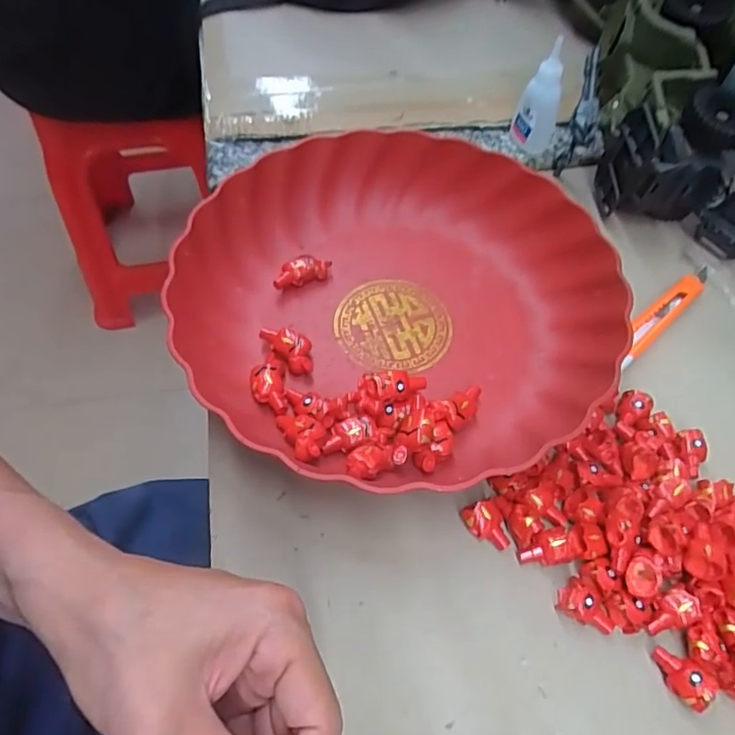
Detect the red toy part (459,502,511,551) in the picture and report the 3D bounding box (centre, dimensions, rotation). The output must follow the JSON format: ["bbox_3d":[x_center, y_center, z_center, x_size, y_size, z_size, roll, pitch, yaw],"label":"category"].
[{"bbox_3d":[0.058,0.078,0.276,0.019,0.014,0.021,-11,59,-8],"label":"red toy part"}]

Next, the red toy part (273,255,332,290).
[{"bbox_3d":[-0.042,-0.060,0.358,0.038,0.018,0.012,-23,61,-15],"label":"red toy part"}]

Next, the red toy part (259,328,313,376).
[{"bbox_3d":[-0.044,-0.012,0.327,0.036,0.015,0.017,40,65,21],"label":"red toy part"}]

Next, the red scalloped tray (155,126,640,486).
[{"bbox_3d":[0.017,-0.041,0.327,0.242,0.046,0.230,-26,62,-17],"label":"red scalloped tray"}]

